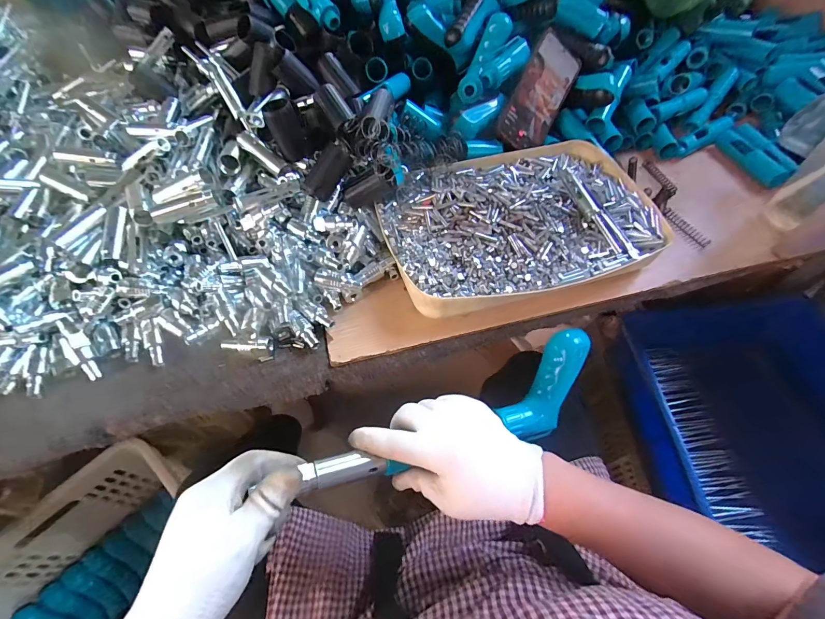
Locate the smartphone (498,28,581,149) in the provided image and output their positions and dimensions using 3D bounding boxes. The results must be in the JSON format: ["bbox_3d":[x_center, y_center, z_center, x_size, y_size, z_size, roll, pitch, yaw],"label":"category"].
[{"bbox_3d":[0.184,-0.307,0.523,0.075,0.013,0.160,30,88,-20],"label":"smartphone"}]

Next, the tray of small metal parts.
[{"bbox_3d":[0.133,-0.117,0.462,0.335,0.052,0.228,-16,58,-11],"label":"tray of small metal parts"}]

